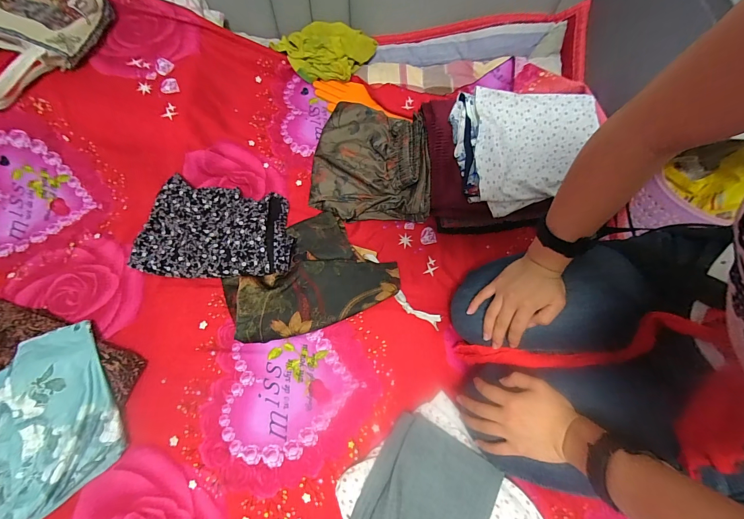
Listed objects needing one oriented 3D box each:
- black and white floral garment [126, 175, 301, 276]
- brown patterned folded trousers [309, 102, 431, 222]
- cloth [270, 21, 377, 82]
[{"bbox_3d":[-0.297,-0.063,0.604,0.299,0.057,0.189,4,67,0],"label":"black and white floral garment"},{"bbox_3d":[-0.006,-0.224,0.668,0.239,0.055,0.289,0,68,-2],"label":"brown patterned folded trousers"},{"bbox_3d":[-0.111,-0.502,0.762,0.247,0.074,0.129,-3,68,-3],"label":"cloth"}]

